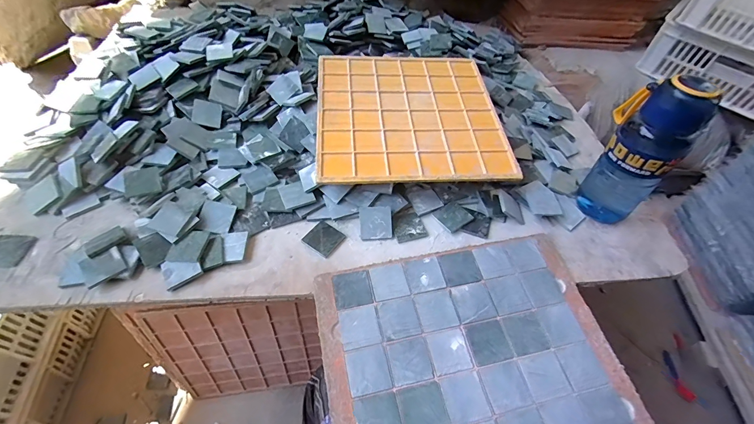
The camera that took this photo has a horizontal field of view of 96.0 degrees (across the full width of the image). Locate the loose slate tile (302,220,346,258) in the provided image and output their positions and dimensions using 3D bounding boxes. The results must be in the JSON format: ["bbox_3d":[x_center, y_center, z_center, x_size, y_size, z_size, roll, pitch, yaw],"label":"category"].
[{"bbox_3d":[-0.081,0.040,0.522,0.049,0.008,0.050,30,61,18],"label":"loose slate tile"}]

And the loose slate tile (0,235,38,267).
[{"bbox_3d":[-0.511,0.053,0.469,0.054,0.010,0.050,3,51,-1],"label":"loose slate tile"}]

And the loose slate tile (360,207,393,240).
[{"bbox_3d":[-0.001,0.017,0.522,0.048,0.006,0.049,-2,87,1],"label":"loose slate tile"}]

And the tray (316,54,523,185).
[{"bbox_3d":[0.057,-0.180,0.605,0.316,0.022,0.319,-2,56,-3],"label":"tray"}]

